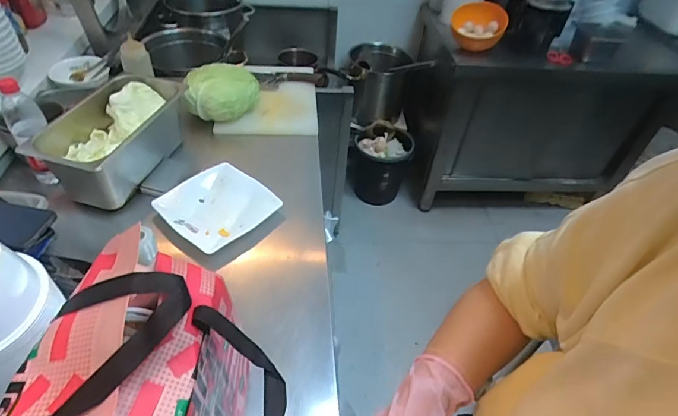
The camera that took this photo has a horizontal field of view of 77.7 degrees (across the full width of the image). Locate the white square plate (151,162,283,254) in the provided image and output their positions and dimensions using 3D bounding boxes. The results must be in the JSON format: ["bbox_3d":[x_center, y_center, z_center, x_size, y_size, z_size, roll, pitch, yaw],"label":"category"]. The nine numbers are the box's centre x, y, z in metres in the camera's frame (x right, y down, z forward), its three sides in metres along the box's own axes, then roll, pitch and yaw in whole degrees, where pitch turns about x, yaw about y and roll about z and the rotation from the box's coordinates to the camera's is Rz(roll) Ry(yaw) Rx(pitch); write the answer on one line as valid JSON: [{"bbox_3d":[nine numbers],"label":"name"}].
[{"bbox_3d":[-0.249,-0.005,0.876,0.204,0.027,0.200,36,52,28],"label":"white square plate"}]

